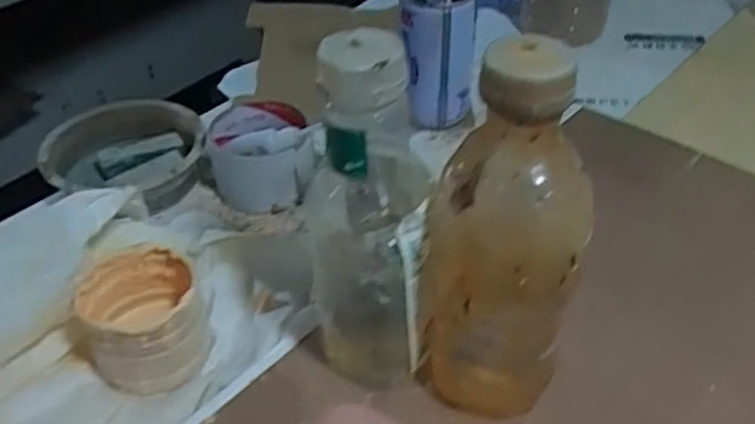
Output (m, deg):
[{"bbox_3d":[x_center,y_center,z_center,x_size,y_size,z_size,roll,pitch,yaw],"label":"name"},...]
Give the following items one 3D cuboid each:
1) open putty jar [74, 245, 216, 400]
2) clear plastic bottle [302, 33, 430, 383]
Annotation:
[{"bbox_3d":[-0.143,0.068,0.458,0.069,0.067,0.070,-1,42,1],"label":"open putty jar"},{"bbox_3d":[-0.007,0.002,0.398,0.062,0.210,0.068,-4,42,-3],"label":"clear plastic bottle"}]

